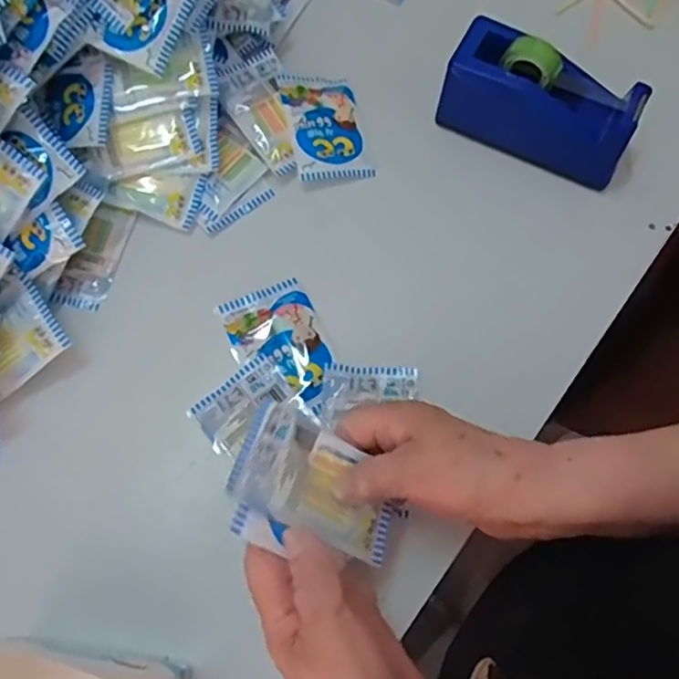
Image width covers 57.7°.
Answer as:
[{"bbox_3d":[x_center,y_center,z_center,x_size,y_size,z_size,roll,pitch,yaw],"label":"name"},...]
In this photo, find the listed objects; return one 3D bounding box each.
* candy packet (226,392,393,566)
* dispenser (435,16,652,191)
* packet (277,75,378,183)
[{"bbox_3d":[-0.011,0.084,0.353,0.101,0.012,0.062,36,55,-11],"label":"candy packet"},{"bbox_3d":[0.156,-0.182,0.487,0.147,0.081,0.057,27,71,8],"label":"dispenser"},{"bbox_3d":[-0.011,-0.176,0.505,0.061,0.012,0.103,-12,70,-6],"label":"packet"}]

